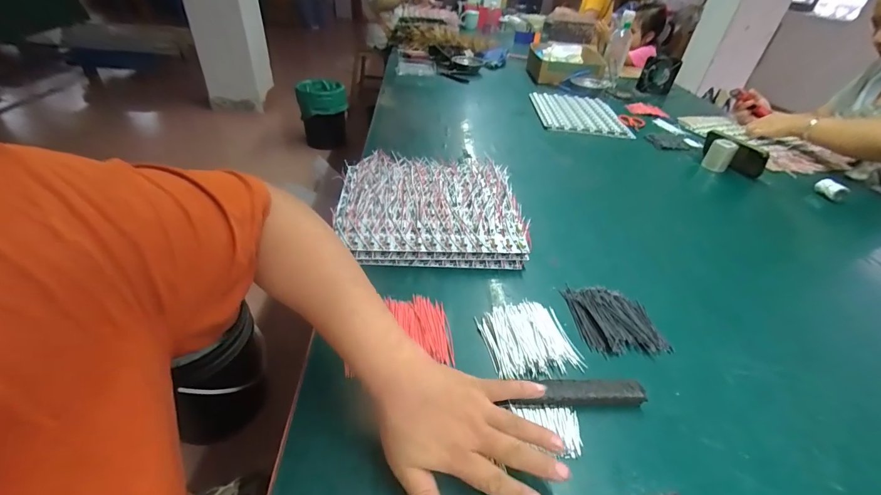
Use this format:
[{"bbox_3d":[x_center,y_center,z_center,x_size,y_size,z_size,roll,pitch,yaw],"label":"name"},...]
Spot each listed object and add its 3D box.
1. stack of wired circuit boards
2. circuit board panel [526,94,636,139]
[{"bbox_3d":[-0.021,-0.074,0.634,0.289,0.051,0.272,0,38,-7],"label":"stack of wired circuit boards"},{"bbox_3d":[0.413,-0.413,1.126,0.243,0.018,0.298,5,38,0],"label":"circuit board panel"}]

